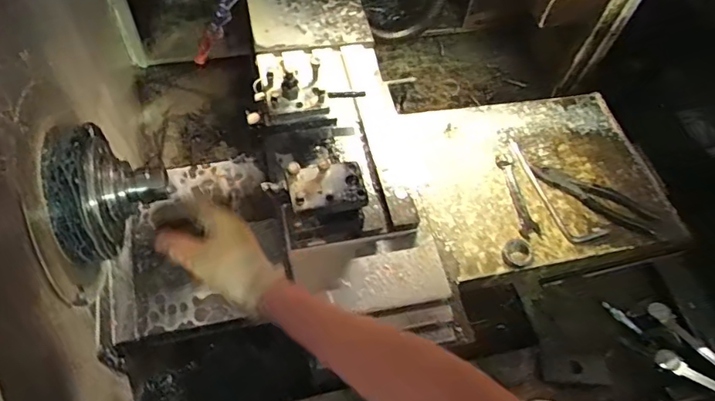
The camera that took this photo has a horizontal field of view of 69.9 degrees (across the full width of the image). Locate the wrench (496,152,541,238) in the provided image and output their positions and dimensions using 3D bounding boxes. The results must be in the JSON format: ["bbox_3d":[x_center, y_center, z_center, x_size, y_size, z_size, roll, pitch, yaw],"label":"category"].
[{"bbox_3d":[0.253,-0.010,0.813,0.030,0.008,0.150,-12,66,-4],"label":"wrench"}]

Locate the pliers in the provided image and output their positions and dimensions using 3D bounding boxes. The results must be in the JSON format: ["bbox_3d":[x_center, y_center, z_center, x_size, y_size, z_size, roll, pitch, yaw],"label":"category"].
[{"bbox_3d":[0.380,-0.003,0.826,0.200,0.022,0.047,29,60,14],"label":"pliers"}]

